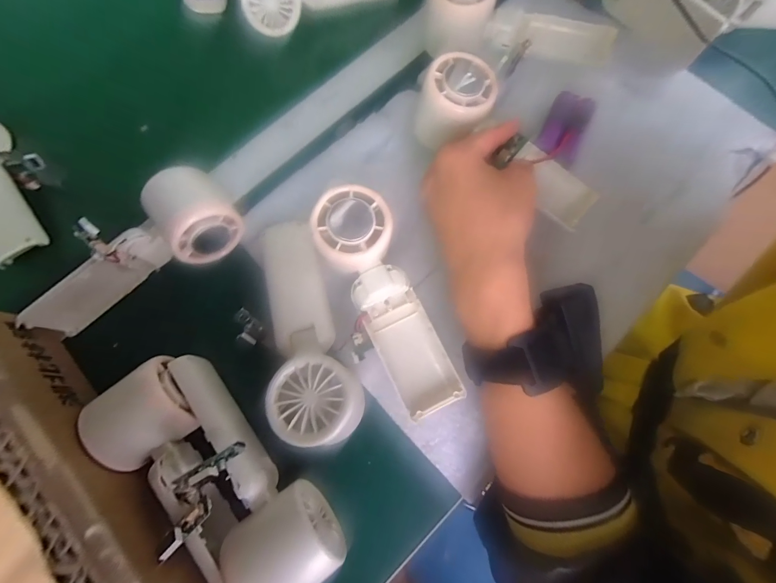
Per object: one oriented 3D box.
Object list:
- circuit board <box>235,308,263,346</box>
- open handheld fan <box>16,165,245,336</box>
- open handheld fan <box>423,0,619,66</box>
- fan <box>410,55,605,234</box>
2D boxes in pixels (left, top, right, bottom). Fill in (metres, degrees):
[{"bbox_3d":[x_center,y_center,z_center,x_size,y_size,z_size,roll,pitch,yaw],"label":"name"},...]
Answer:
[{"bbox_3d":[-0.105,0.027,0.265,0.017,0.008,0.027,-45,119,-19],"label":"circuit board"},{"bbox_3d":[-0.197,-0.033,0.273,0.164,0.056,0.064,-29,78,-8],"label":"open handheld fan"},{"bbox_3d":[0.118,-0.235,0.318,0.166,0.058,0.059,9,76,1],"label":"open handheld fan"},{"bbox_3d":[0.094,-0.116,0.288,0.161,0.040,0.068,32,78,-8],"label":"fan"}]

